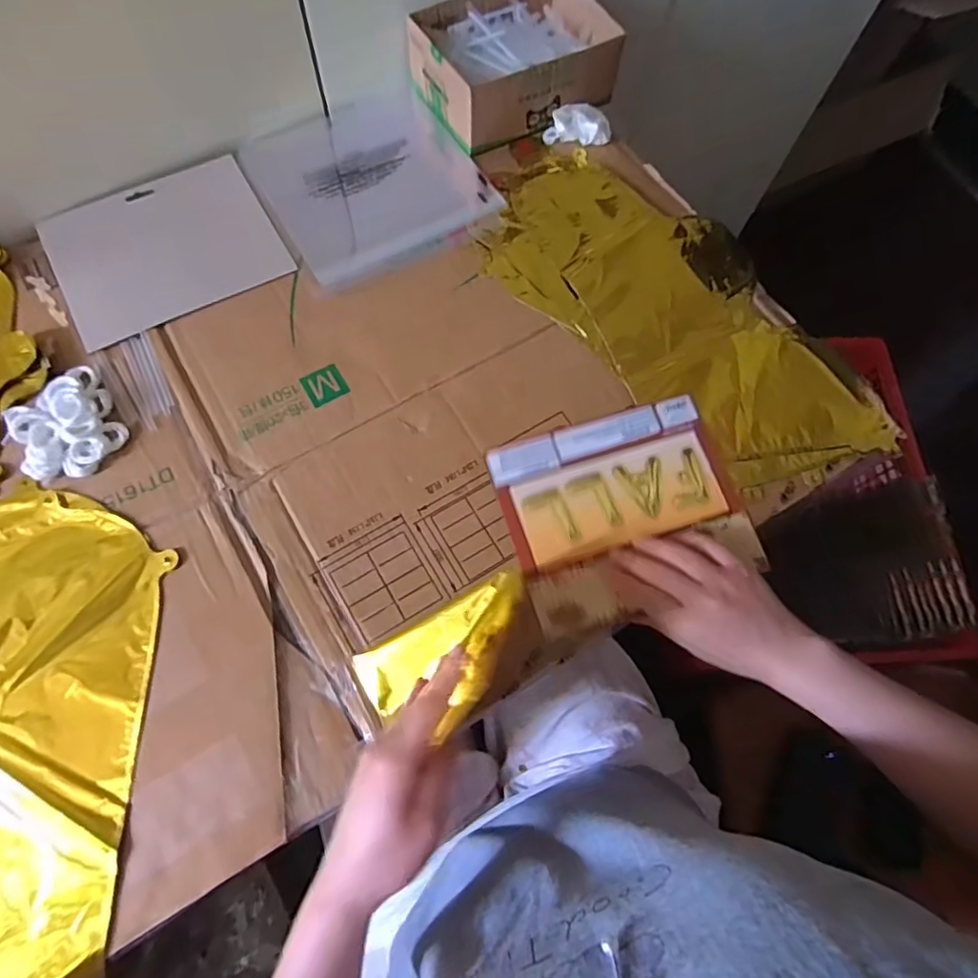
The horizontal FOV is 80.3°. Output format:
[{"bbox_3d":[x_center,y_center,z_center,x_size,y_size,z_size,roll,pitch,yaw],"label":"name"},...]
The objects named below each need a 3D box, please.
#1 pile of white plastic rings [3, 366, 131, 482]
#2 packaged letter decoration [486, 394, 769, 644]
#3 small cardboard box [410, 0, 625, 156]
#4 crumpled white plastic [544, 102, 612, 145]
[{"bbox_3d":[-0.337,-0.052,0.458,0.073,0.023,0.089,-29,73,-13],"label":"pile of white plastic rings"},{"bbox_3d":[0.110,0.016,0.476,0.189,0.012,0.161,-16,70,-8],"label":"packaged letter decoration"},{"bbox_3d":[0.028,-0.439,0.596,0.193,0.068,0.147,-34,74,-14],"label":"small cardboard box"},{"bbox_3d":[0.094,-0.383,0.608,0.067,0.024,0.039,5,69,-1],"label":"crumpled white plastic"}]

